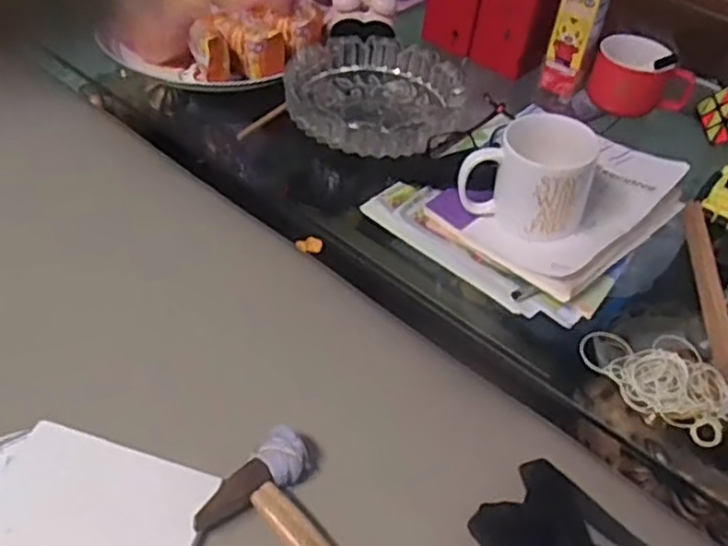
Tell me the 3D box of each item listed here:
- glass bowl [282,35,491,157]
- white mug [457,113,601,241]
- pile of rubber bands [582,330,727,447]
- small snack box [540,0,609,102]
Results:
[{"bbox_3d":[0.011,-0.215,0.899,0.213,0.063,0.220,4,44,-4],"label":"glass bowl"},{"bbox_3d":[0.170,-0.100,0.733,0.121,0.096,0.079,26,47,18],"label":"white mug"},{"bbox_3d":[0.279,0.088,0.657,0.108,0.026,0.137,-24,52,-28],"label":"pile of rubber bands"},{"bbox_3d":[0.288,-0.334,0.962,0.059,0.193,0.038,36,50,26],"label":"small snack box"}]

